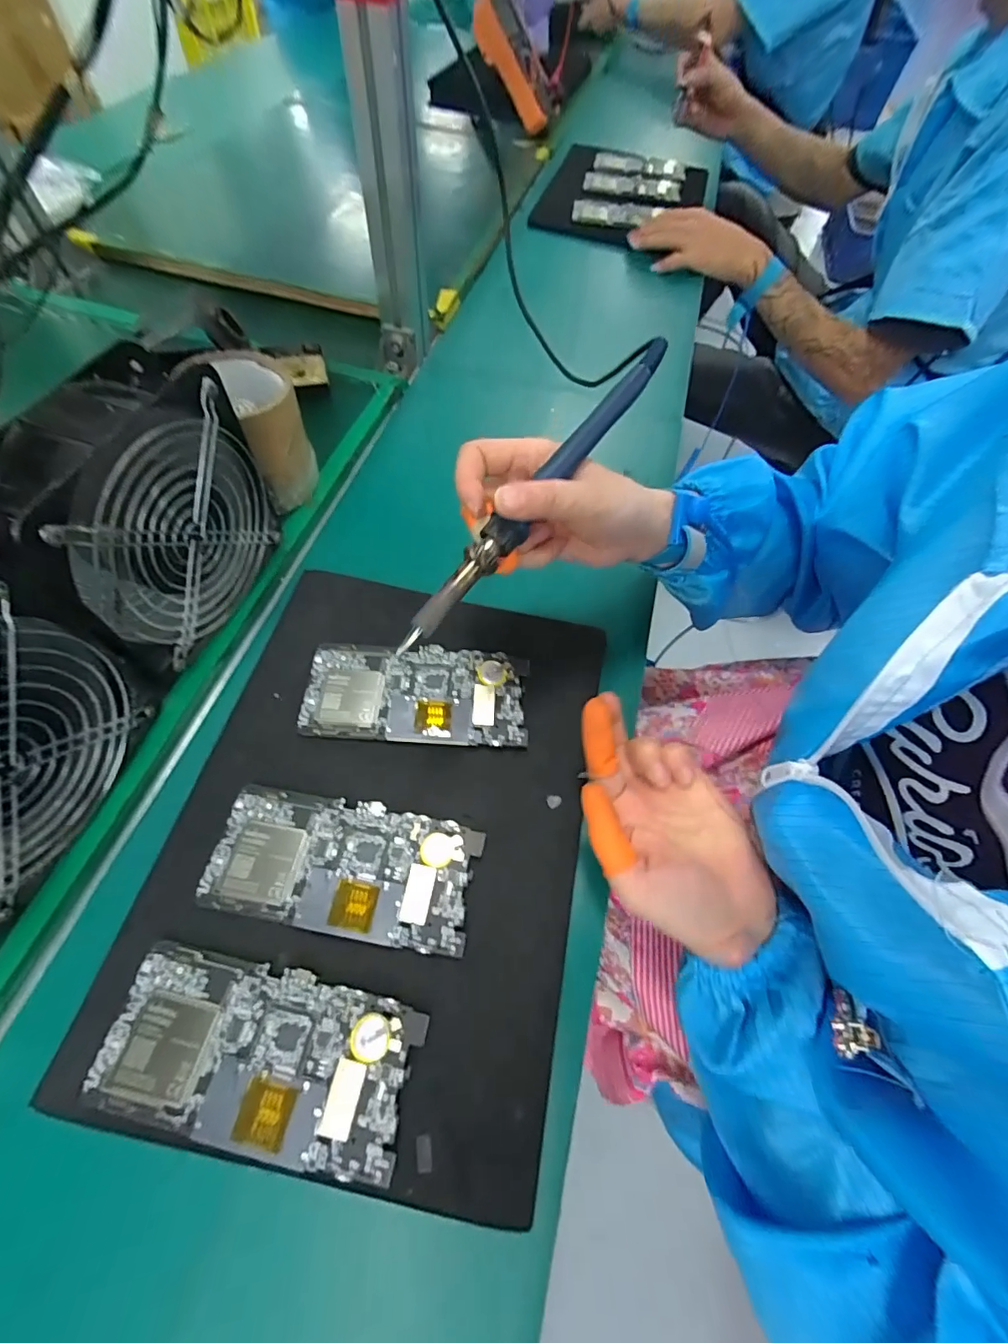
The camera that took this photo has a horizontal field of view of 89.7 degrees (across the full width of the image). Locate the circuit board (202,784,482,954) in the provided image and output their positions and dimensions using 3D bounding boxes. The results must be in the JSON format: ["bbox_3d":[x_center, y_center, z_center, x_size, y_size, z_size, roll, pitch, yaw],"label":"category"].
[{"bbox_3d":[-0.095,0.115,0.302,0.153,0.006,0.072,10,61,2],"label":"circuit board"}]

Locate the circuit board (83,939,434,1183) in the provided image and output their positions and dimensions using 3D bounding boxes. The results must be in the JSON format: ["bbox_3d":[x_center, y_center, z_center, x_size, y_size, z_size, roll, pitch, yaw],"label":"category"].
[{"bbox_3d":[-0.123,0.193,0.256,0.152,0.004,0.071,12,61,3],"label":"circuit board"}]

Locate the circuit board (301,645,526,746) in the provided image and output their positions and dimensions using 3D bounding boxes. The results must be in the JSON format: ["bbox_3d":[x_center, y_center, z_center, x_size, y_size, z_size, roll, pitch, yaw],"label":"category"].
[{"bbox_3d":[-0.063,0.015,0.360,0.154,0.006,0.073,4,61,-2],"label":"circuit board"}]

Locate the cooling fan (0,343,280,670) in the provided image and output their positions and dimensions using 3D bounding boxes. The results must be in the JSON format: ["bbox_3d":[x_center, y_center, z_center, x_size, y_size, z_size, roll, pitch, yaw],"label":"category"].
[{"bbox_3d":[-0.214,-0.092,0.324,0.056,0.163,0.147,17,61,6],"label":"cooling fan"}]

